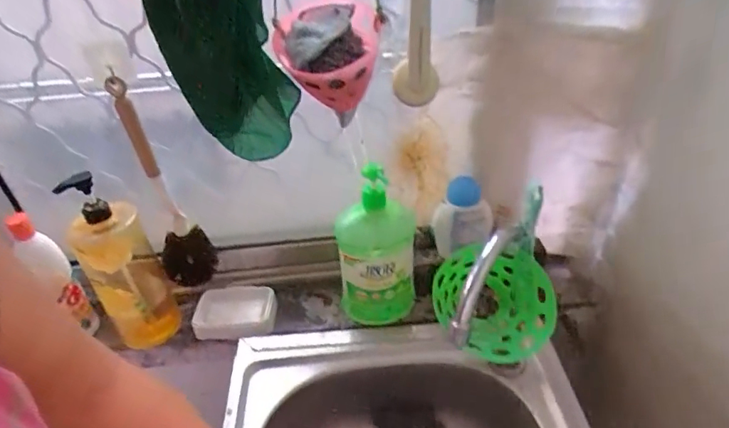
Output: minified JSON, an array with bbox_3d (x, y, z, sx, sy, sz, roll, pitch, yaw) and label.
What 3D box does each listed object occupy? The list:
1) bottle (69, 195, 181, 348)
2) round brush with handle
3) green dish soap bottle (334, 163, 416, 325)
[{"bbox_3d":[-0.357,0.093,0.719,0.096,0.242,0.083,-25,42,-26],"label":"bottle"},{"bbox_3d":[-0.293,-0.029,0.699,0.081,0.329,0.059,-21,40,-22],"label":"round brush with handle"},{"bbox_3d":[0.017,0.046,0.724,0.117,0.242,0.079,-7,37,-5],"label":"green dish soap bottle"}]

